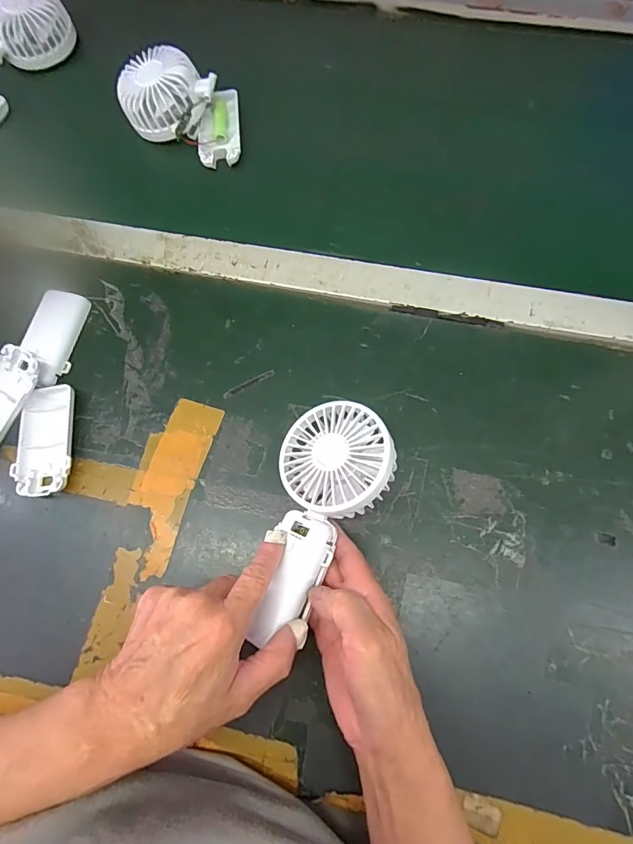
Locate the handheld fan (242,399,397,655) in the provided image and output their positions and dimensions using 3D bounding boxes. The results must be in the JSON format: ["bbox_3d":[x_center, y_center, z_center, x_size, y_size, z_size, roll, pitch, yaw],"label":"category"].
[{"bbox_3d":[0.000,0.068,0.316,0.082,0.034,0.173,18,76,6],"label":"handheld fan"}]

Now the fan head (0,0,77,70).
[{"bbox_3d":[-0.329,-0.449,0.491,0.077,0.046,0.079,0,75,2],"label":"fan head"}]

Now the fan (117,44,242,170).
[{"bbox_3d":[-0.142,-0.334,0.458,0.132,0.059,0.085,16,76,6],"label":"fan"}]

